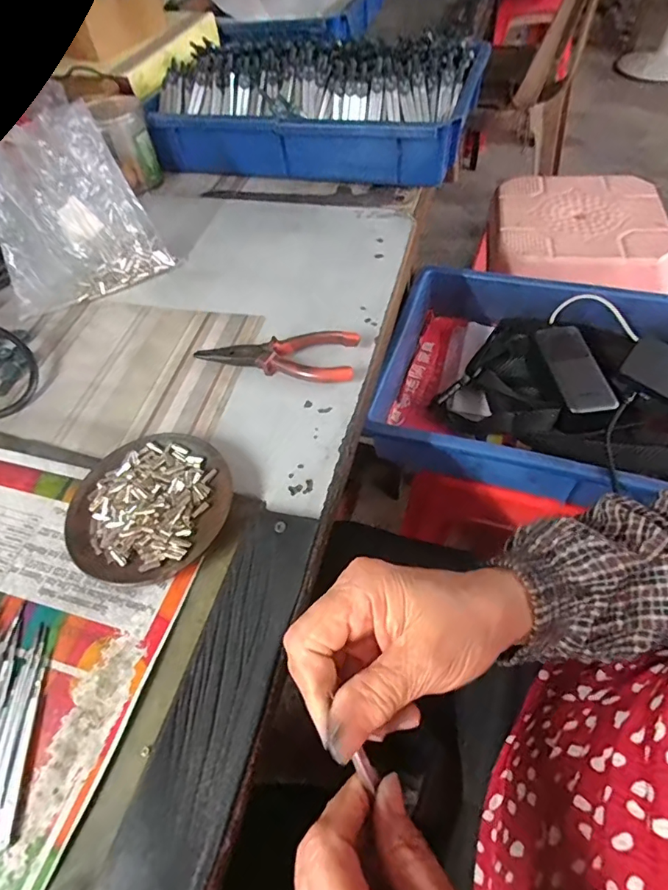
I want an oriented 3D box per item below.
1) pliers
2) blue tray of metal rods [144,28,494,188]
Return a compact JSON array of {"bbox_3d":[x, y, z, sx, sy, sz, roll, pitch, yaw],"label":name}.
[{"bbox_3d":[-0.051,-0.083,0.431,0.141,0.014,0.050,6,55,11],"label":"pliers"},{"bbox_3d":[-0.024,-0.467,0.661,0.413,0.106,0.238,11,55,13],"label":"blue tray of metal rods"}]

